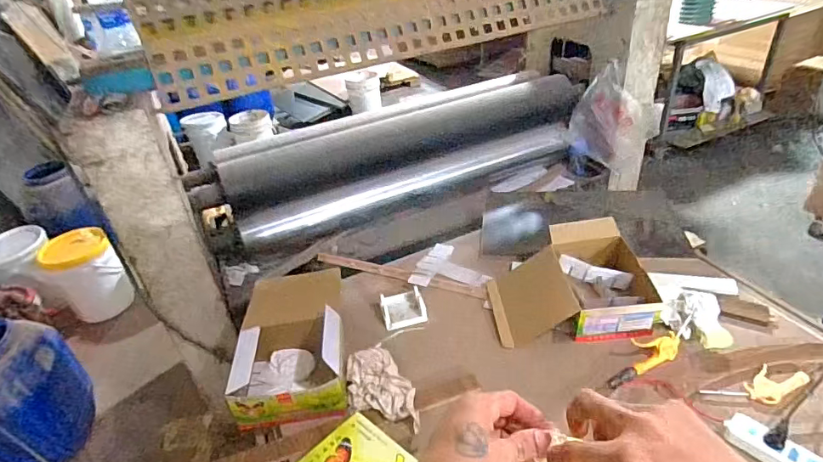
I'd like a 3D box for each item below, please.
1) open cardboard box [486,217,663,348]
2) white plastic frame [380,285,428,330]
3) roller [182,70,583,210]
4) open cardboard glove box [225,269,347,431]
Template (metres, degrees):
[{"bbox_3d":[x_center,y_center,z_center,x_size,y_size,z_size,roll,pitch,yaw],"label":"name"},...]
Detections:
[{"bbox_3d":[0.395,0.124,1.199,0.381,0.150,0.275,-3,34,5],"label":"open cardboard box"},{"bbox_3d":[-0.022,0.202,1.258,0.116,0.035,0.106,-13,35,-10],"label":"white plastic frame"},{"bbox_3d":[-0.027,-0.349,1.773,1.361,0.213,0.266,-18,36,-15],"label":"roller"},{"bbox_3d":[-0.279,0.253,1.127,0.237,0.140,0.391,-9,34,-3],"label":"open cardboard glove box"}]

